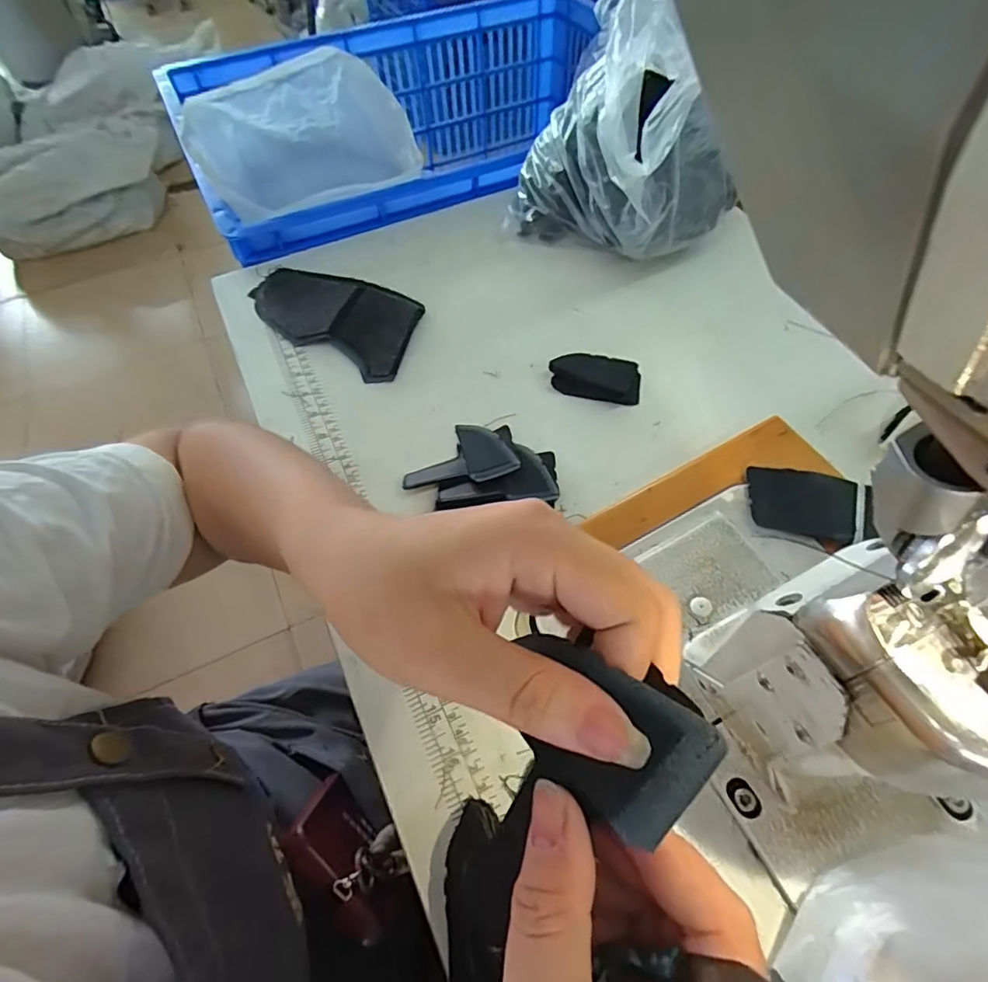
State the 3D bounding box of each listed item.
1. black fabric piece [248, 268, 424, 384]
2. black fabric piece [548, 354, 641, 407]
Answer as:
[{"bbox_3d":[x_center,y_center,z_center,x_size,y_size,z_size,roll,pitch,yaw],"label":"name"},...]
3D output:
[{"bbox_3d":[-0.154,-0.160,0.499,0.181,0.014,0.093,20,60,14],"label":"black fabric piece"},{"bbox_3d":[0.084,-0.093,0.450,0.074,0.018,0.037,15,58,11],"label":"black fabric piece"}]

